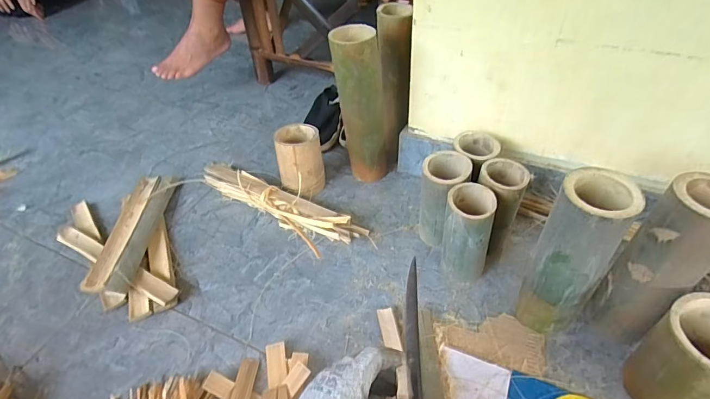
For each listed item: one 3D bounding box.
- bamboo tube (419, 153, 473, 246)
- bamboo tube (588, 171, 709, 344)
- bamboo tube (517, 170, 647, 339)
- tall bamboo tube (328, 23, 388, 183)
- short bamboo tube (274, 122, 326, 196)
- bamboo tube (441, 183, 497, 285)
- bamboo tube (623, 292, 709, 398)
[{"bbox_3d":[0.155,0.004,0.721,0.081,0.164,0.092,32,54,31],"label":"bamboo tube"},{"bbox_3d":[0.395,0.090,0.523,0.076,0.266,0.074,30,53,30],"label":"bamboo tube"},{"bbox_3d":[0.290,0.089,0.547,0.085,0.277,0.083,25,51,27],"label":"bamboo tube"},{"bbox_3d":[0.015,-0.169,0.802,0.097,0.326,0.071,-1,44,2],"label":"tall bamboo tube"},{"bbox_3d":[-0.116,-0.076,0.852,0.096,0.135,0.113,-8,44,-5],"label":"short bamboo tube"},{"bbox_3d":[0.185,0.061,0.664,0.078,0.161,0.086,10,45,13],"label":"bamboo tube"},{"bbox_3d":[0.411,0.205,0.493,0.097,0.163,0.096,-29,49,-24],"label":"bamboo tube"}]

